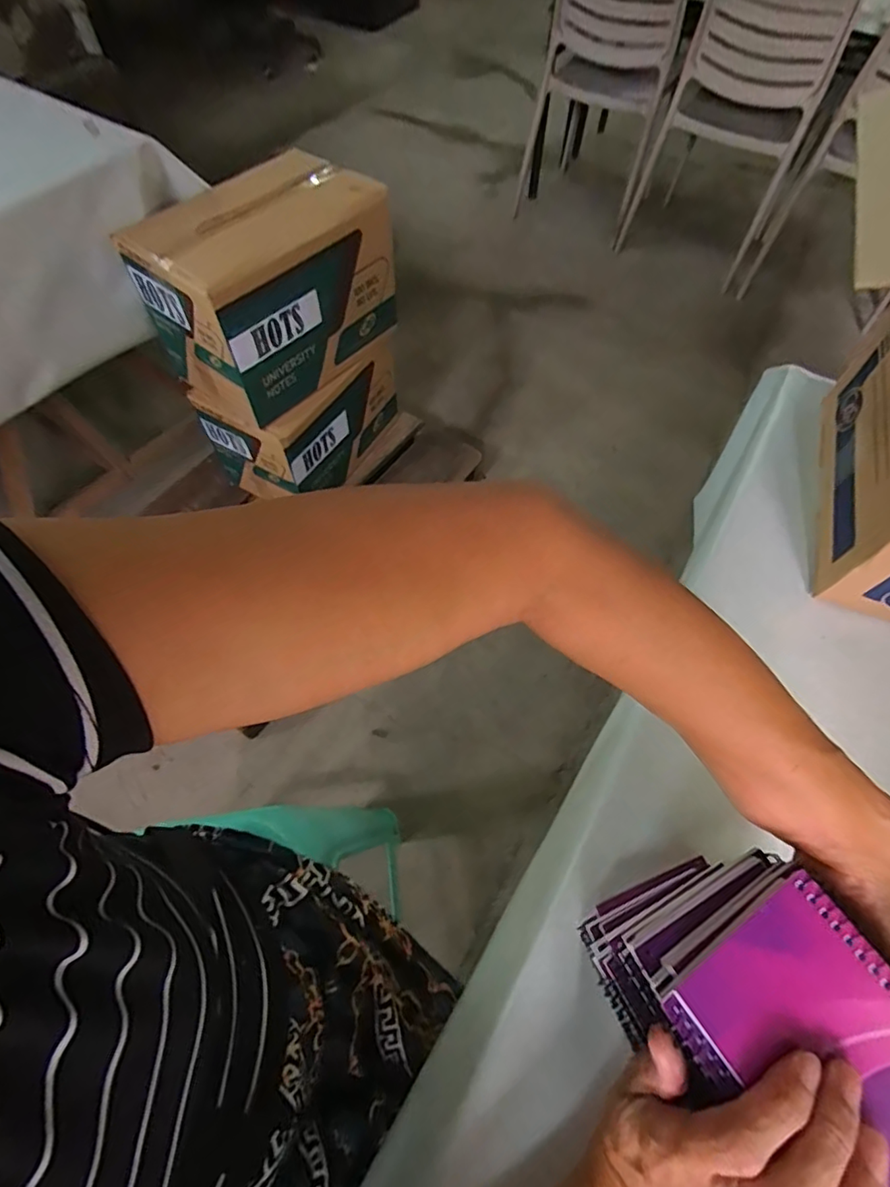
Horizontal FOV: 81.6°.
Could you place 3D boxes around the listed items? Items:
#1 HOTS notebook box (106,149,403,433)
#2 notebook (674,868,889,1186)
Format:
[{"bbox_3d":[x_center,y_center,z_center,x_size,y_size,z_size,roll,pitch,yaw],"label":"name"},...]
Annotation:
[{"bbox_3d":[-0.375,-0.657,1.102,0.302,0.309,0.444,37,68,17],"label":"HOTS notebook box"},{"bbox_3d":[0.169,0.194,0.203,0.081,0.007,0.129,-32,67,-15],"label":"notebook"}]

